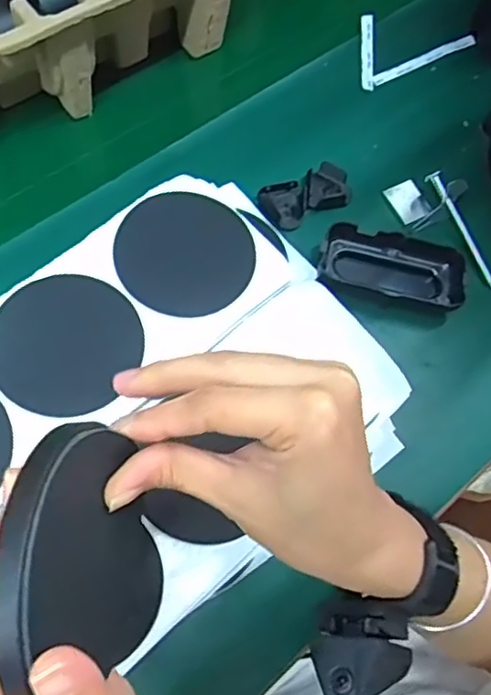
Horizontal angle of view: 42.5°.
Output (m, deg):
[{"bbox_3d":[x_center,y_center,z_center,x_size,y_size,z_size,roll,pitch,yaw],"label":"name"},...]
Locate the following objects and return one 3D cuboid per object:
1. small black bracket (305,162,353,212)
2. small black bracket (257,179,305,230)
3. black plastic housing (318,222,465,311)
[{"bbox_3d":[0.068,-0.128,0.512,0.037,0.012,0.044,9,66,0],"label":"small black bracket"},{"bbox_3d":[0.030,-0.113,0.500,0.032,0.009,0.037,-11,67,-8],"label":"small black bracket"},{"bbox_3d":[0.112,-0.062,0.480,0.108,0.023,0.055,14,66,3],"label":"black plastic housing"}]

